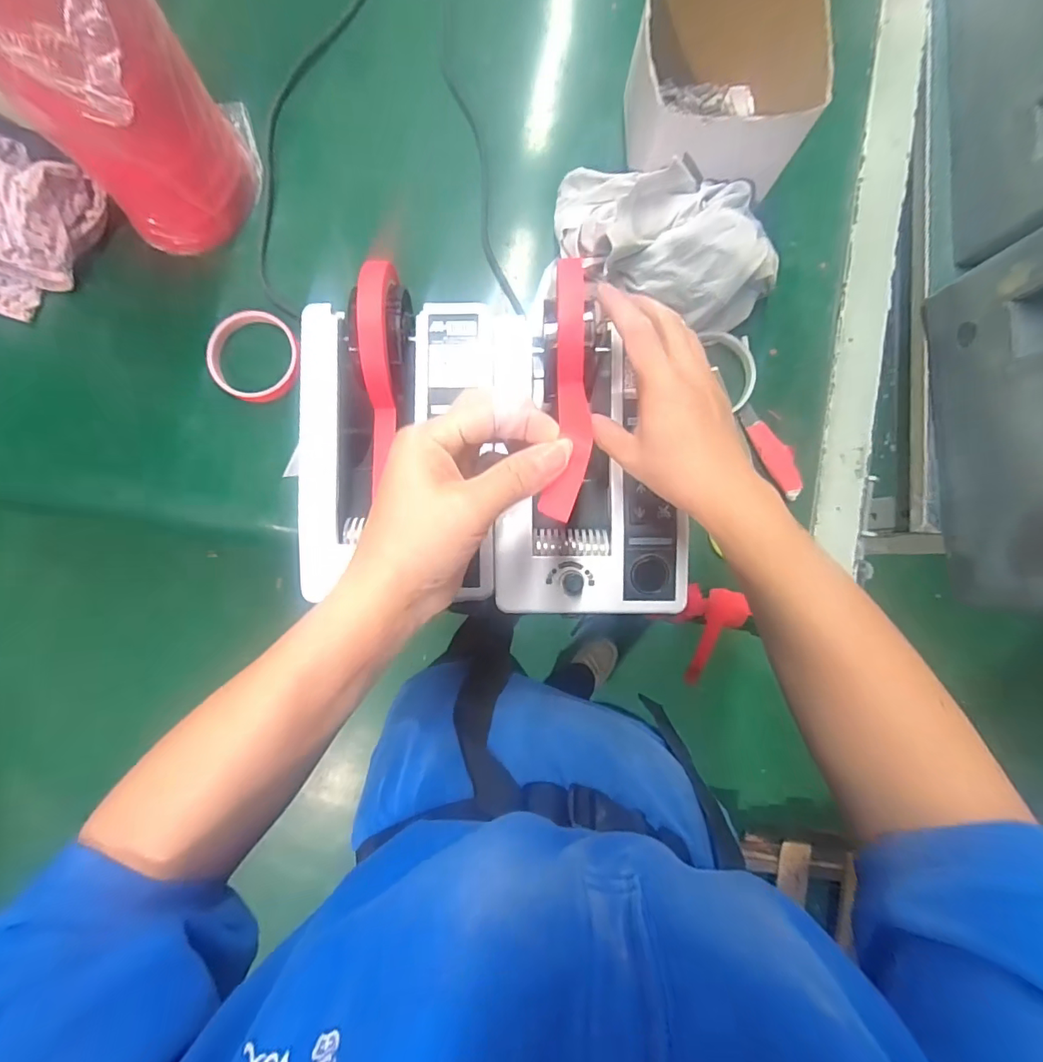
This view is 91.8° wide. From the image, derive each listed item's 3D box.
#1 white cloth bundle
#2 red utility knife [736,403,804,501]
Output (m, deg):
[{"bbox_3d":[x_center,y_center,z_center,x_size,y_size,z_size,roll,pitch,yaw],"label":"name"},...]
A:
[{"bbox_3d":[0.131,-0.259,0.452,0.213,0.096,0.123,16,88,-1],"label":"white cloth bundle"},{"bbox_3d":[0.244,-0.078,0.487,0.030,0.007,0.098,-28,89,-2],"label":"red utility knife"}]

